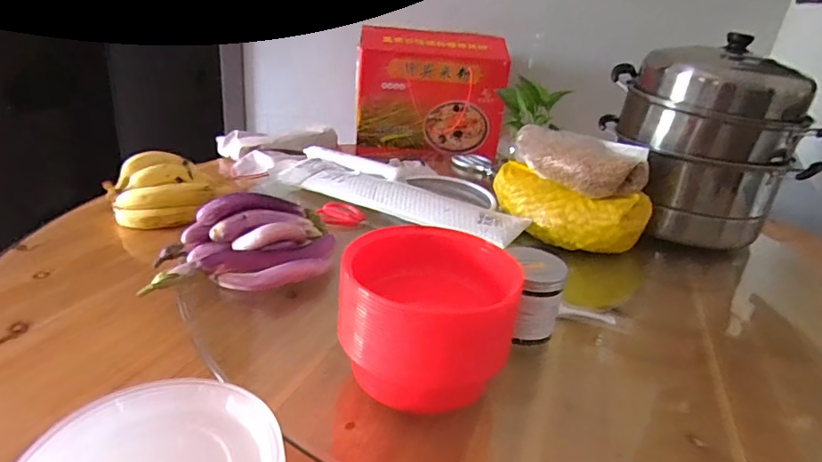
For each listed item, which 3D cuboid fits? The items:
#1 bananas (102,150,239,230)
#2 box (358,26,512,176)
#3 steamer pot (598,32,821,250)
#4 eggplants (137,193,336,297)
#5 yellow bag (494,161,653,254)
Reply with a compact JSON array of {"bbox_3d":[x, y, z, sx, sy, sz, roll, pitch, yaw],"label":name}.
[{"bbox_3d":[-0.429,-0.078,0.891,0.179,0.085,0.166,8,24,5],"label":"bananas"},{"bbox_3d":[0.052,-0.347,1.339,0.376,0.317,0.136,6,24,1],"label":"box"},{"bbox_3d":[0.546,-0.168,0.967,0.292,0.321,0.273,6,24,0],"label":"steamer pot"},{"bbox_3d":[-0.225,0.014,0.698,0.232,0.101,0.164,-1,25,-14],"label":"eggplants"},{"bbox_3d":[0.258,-0.039,0.863,0.257,0.093,0.109,16,26,23],"label":"yellow bag"}]

